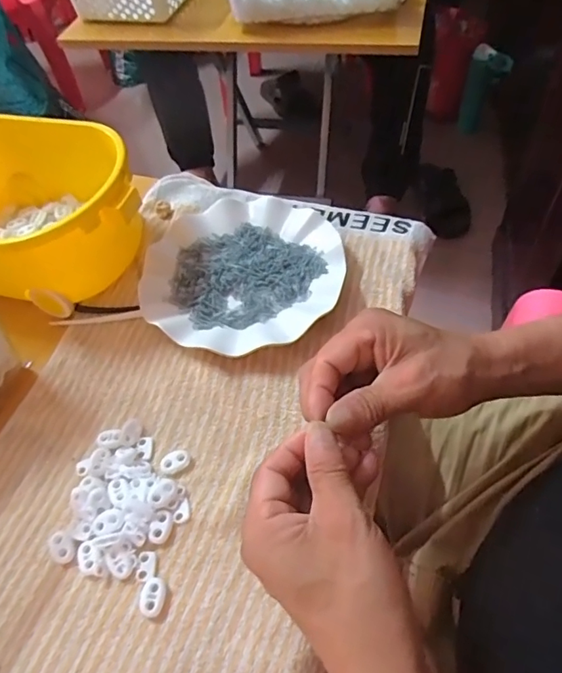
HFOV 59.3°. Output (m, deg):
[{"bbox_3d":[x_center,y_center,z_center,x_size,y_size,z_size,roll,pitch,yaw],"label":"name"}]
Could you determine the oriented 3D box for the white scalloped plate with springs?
[{"bbox_3d":[-0.035,-0.063,0.456,0.178,0.022,0.178,-1,58,2],"label":"white scalloped plate with springs"}]

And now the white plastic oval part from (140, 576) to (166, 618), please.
[{"bbox_3d":[-0.082,0.167,0.318,0.015,0.006,0.022,1,54,7],"label":"white plastic oval part"}]

